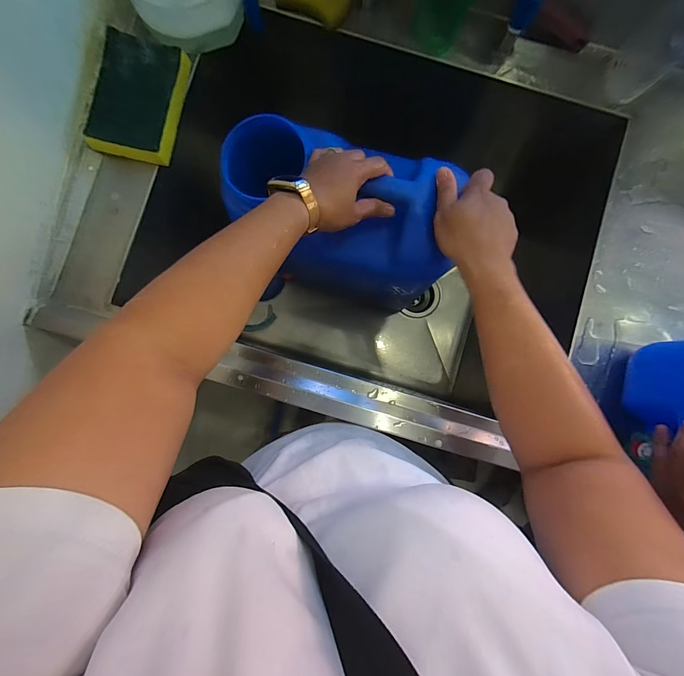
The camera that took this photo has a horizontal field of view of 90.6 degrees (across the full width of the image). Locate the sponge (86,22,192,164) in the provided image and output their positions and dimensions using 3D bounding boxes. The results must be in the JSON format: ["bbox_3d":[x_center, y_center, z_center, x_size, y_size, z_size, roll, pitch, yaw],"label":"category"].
[{"bbox_3d":[-0.262,-0.307,0.437,0.094,0.031,0.146,12,88,0],"label":"sponge"}]

